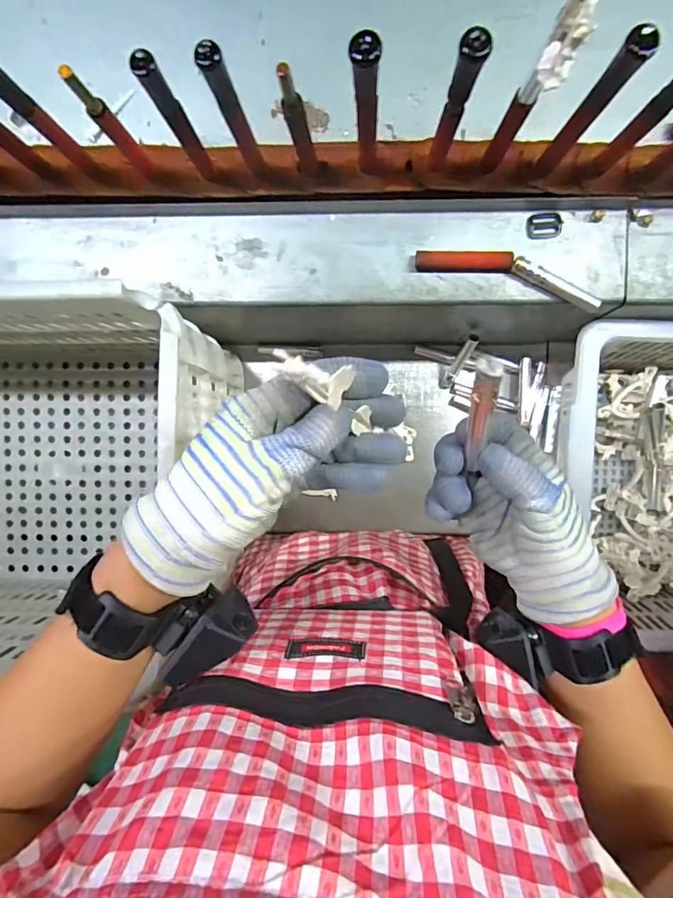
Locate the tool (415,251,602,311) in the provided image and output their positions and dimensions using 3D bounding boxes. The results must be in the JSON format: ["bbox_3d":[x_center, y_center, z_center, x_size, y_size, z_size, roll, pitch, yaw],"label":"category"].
[{"bbox_3d":[0.167,-0.172,0.455,0.176,0.016,0.031,14,95,1],"label":"tool"}]

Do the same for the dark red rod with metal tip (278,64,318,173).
[{"bbox_3d":[-0.029,-0.258,0.373,0.019,0.118,0.014,-13,97,0],"label":"dark red rod with metal tip"}]

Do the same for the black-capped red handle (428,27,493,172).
[{"bbox_3d":[0.091,-0.259,0.363,0.018,0.144,0.018,10,97,-3],"label":"black-capped red handle"}]

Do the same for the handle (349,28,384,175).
[{"bbox_3d":[0.023,-0.259,0.375,0.021,0.166,0.022,-2,97,-1],"label":"handle"}]

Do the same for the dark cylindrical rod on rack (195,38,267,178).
[{"bbox_3d":[-0.078,-0.259,0.370,0.018,0.143,0.021,-23,97,2],"label":"dark cylindrical rod on rack"}]

